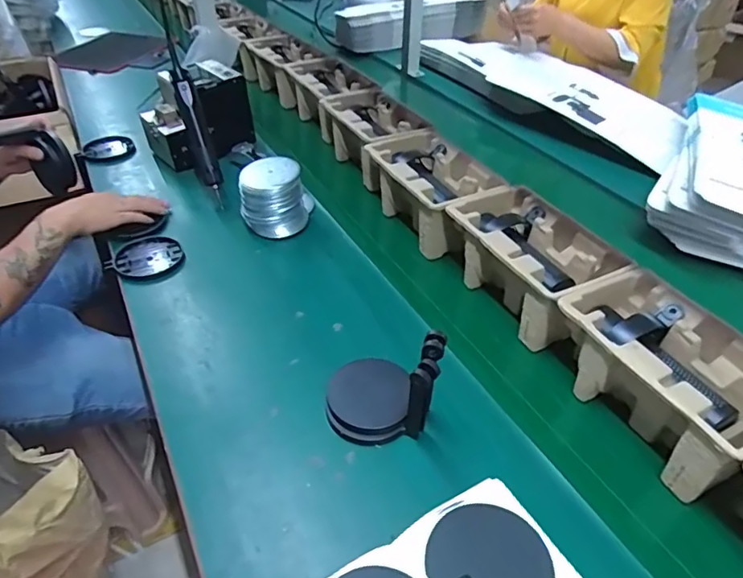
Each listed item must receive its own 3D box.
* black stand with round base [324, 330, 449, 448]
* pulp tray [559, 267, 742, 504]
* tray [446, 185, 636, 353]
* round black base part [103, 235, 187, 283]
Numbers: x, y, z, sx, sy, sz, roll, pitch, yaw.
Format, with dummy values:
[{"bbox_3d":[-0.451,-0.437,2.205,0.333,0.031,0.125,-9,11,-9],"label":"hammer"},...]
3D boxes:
[{"bbox_3d":[0.010,0.090,0.552,0.118,0.120,0.100,11,41,11],"label":"black stand with round base"},{"bbox_3d":[0.322,0.096,0.567,0.144,0.102,0.226,-17,44,-20],"label":"pulp tray"},{"bbox_3d":[0.212,-0.038,0.717,0.140,0.104,0.225,-19,44,-22],"label":"tray"},{"bbox_3d":[-0.336,-0.050,0.786,0.101,0.016,0.099,1,40,-1],"label":"round black base part"}]

